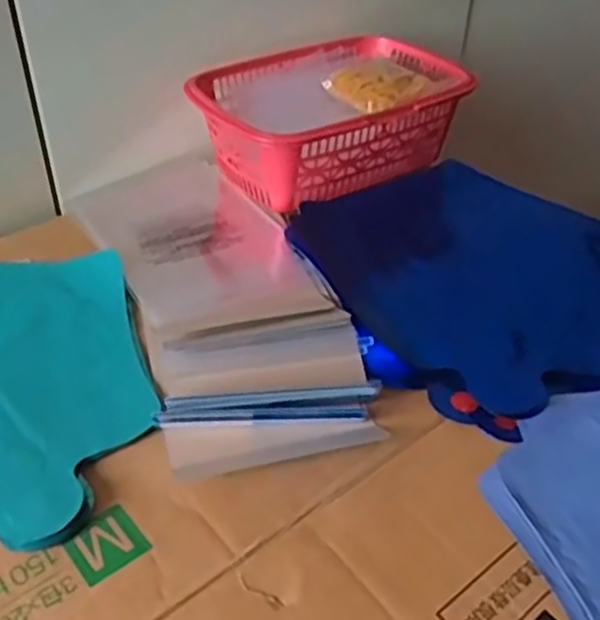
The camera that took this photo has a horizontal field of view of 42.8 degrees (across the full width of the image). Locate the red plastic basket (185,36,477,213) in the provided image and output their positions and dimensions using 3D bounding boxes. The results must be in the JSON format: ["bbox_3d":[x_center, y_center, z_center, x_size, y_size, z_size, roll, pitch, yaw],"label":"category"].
[{"bbox_3d":[0.024,-0.160,0.626,0.216,0.071,0.150,-21,47,-25],"label":"red plastic basket"}]

